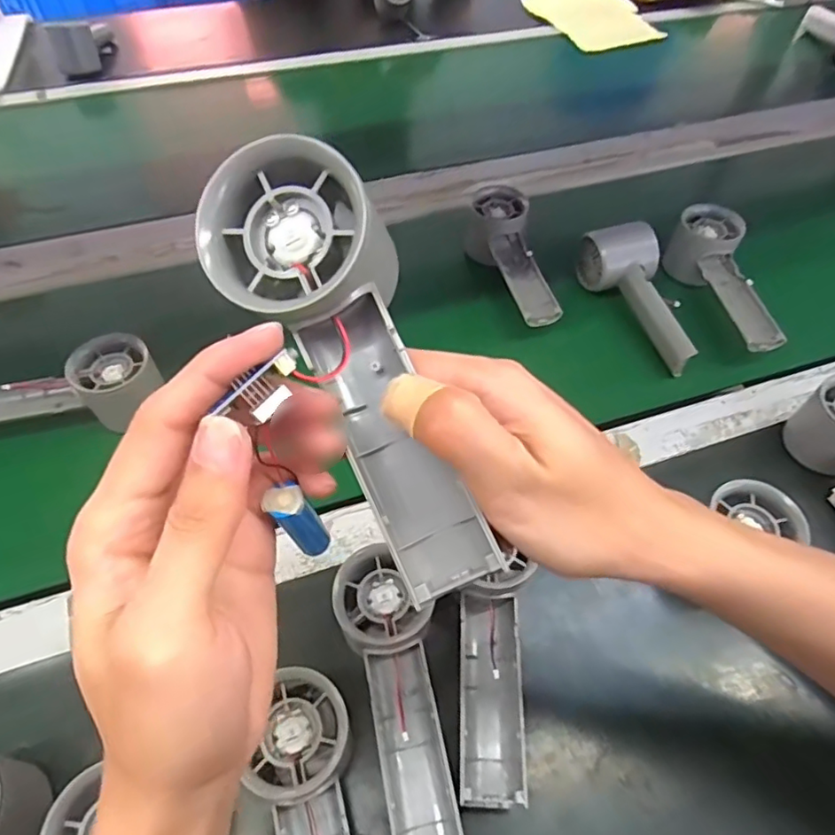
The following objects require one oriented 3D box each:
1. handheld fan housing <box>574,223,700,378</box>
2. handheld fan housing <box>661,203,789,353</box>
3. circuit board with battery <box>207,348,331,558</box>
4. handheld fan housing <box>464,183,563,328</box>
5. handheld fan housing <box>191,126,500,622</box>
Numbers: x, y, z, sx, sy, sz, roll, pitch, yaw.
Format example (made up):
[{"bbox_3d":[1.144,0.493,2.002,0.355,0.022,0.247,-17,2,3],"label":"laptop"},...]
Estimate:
[{"bbox_3d":[0.205,-0.107,0.521,0.050,0.055,0.146,-20,70,-15],"label":"handheld fan housing"},{"bbox_3d":[0.280,-0.125,0.525,0.052,0.054,0.153,-2,54,-3],"label":"handheld fan housing"},{"bbox_3d":[-0.048,0.022,0.211,0.021,0.106,0.025,-2,53,-4],"label":"circuit board with battery"},{"bbox_3d":[0.086,-0.151,0.537,0.051,0.049,0.158,-7,55,-6],"label":"handheld fan housing"},{"bbox_3d":[-0.017,-0.017,0.203,0.067,0.036,0.160,-26,93,-19],"label":"handheld fan housing"}]

